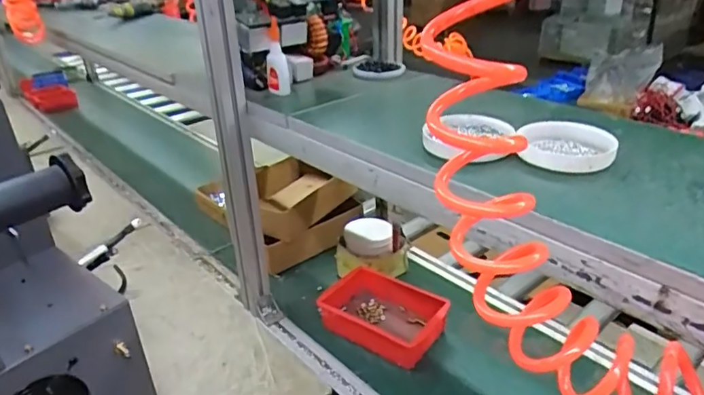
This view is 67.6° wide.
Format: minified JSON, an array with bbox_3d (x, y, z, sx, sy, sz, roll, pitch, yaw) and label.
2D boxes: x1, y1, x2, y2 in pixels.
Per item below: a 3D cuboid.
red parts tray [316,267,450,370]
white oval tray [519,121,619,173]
[{"bbox_3d":[0.055,0.199,0.916,0.203,0.051,0.153,15,32,30],"label":"red parts tray"},{"bbox_3d":[0.246,-0.065,0.608,0.100,0.019,0.136,5,29,15],"label":"white oval tray"}]

